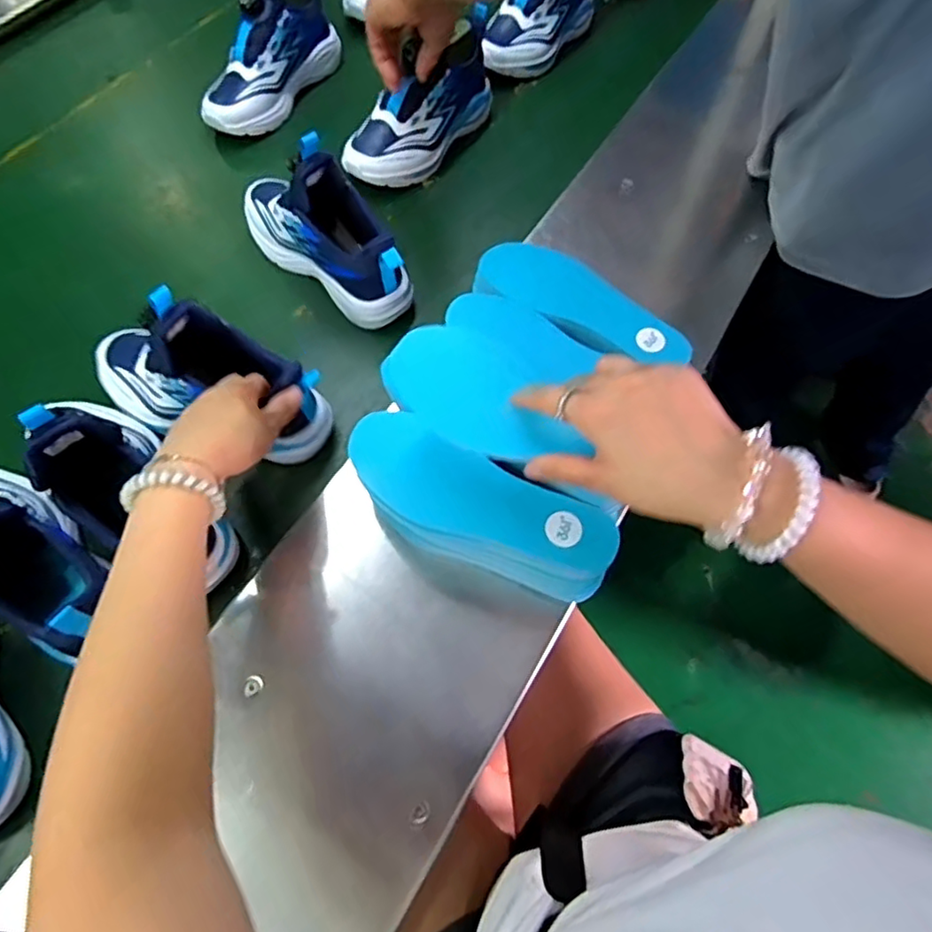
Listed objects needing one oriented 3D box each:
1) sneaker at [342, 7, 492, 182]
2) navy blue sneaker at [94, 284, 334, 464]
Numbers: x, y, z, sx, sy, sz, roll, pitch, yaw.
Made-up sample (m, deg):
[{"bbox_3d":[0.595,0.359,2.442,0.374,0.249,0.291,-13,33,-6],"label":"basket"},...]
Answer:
[{"bbox_3d":[-0.056,-0.423,0.726,0.074,0.099,0.242,37,72,13],"label":"sneaker"},{"bbox_3d":[-0.237,-0.082,0.527,0.223,0.141,0.078,13,68,4],"label":"navy blue sneaker"}]

